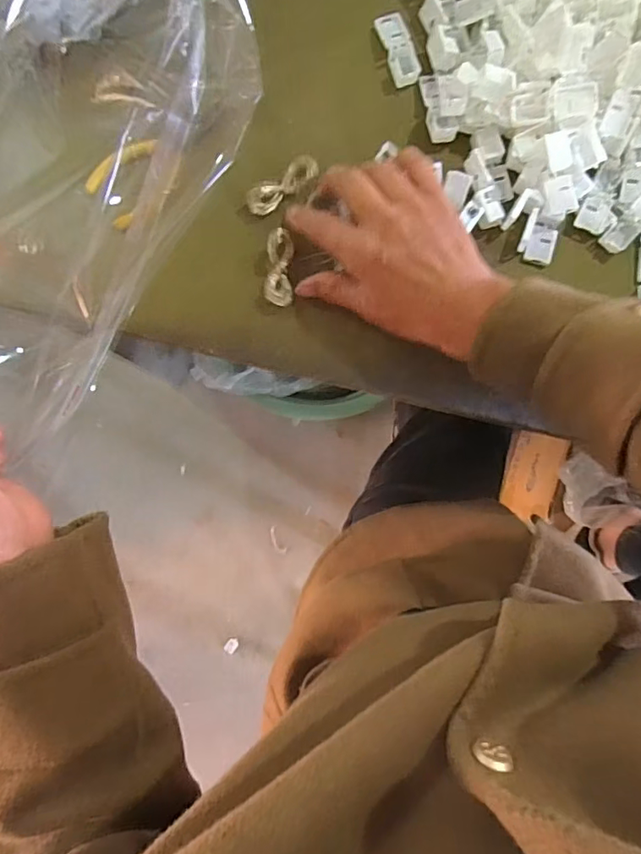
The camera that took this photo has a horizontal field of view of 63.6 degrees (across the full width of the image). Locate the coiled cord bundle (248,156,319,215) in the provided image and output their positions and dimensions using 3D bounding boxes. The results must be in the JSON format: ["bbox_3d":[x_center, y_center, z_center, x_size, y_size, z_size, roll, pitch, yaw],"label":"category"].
[{"bbox_3d":[-0.028,-0.178,0.380,0.060,0.013,0.020,-44,87,-1],"label":"coiled cord bundle"}]

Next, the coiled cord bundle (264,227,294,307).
[{"bbox_3d":[-0.030,-0.117,0.377,0.019,0.013,0.054,2,95,1],"label":"coiled cord bundle"}]

